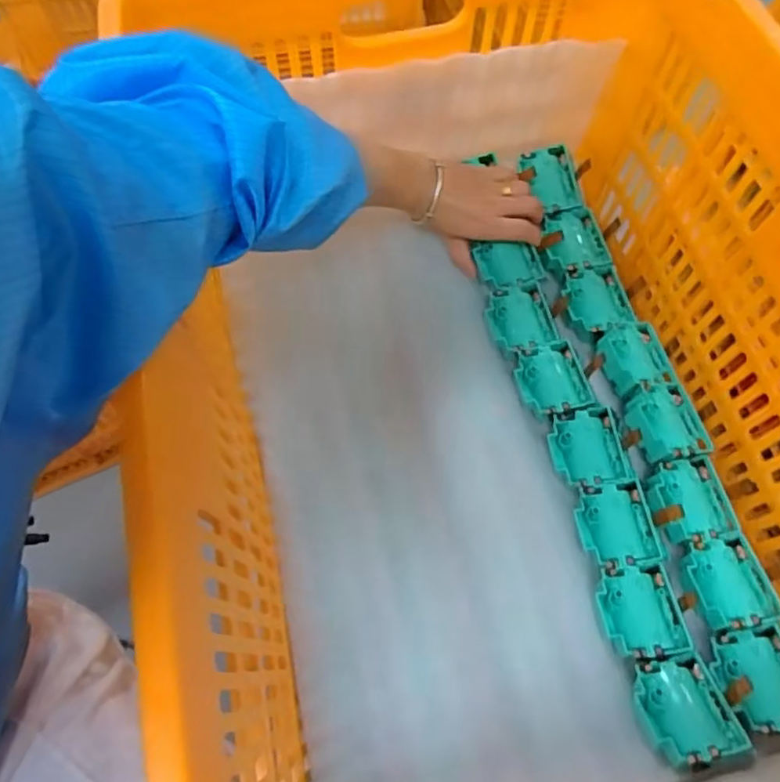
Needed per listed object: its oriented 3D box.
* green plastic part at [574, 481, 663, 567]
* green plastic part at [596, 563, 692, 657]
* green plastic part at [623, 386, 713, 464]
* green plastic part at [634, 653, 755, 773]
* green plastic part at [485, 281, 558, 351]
[{"bbox_3d":[0.206,0.121,0.558,0.067,0.019,0.074,-8,66,-4],"label":"green plastic part"},{"bbox_3d":[0.212,0.184,0.519,0.063,0.015,0.073,-5,65,-3],"label":"green plastic part"},{"bbox_3d":[0.262,0.029,0.589,0.066,0.021,0.073,-10,66,-5],"label":"green plastic part"},{"bbox_3d":[0.233,0.255,0.486,0.068,0.021,0.078,-12,47,-3],"label":"green plastic part"},{"bbox_3d":[0.138,-0.077,0.646,0.065,0.017,0.074,-12,66,-6],"label":"green plastic part"}]

